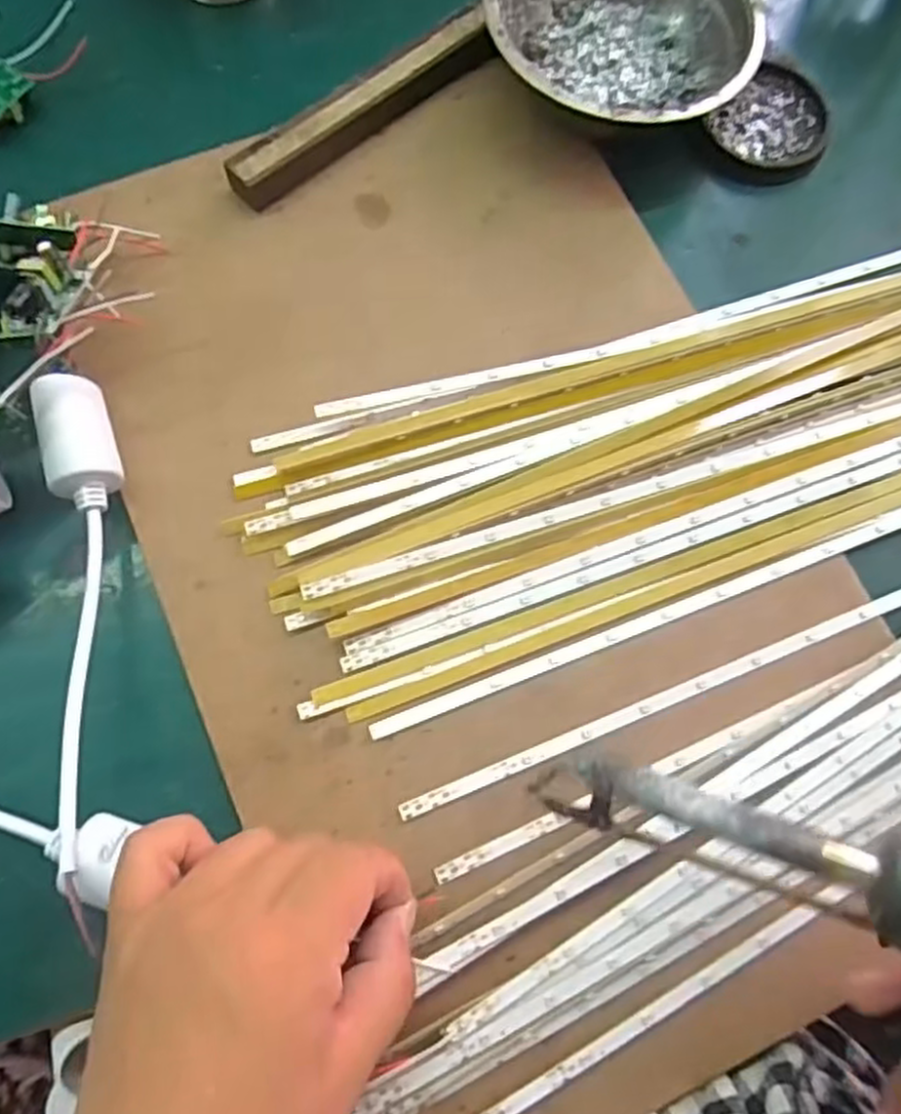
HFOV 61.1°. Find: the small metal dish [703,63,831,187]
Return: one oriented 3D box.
[{"bbox_3d":[0.160,-0.213,0.379,0.059,0.009,0.052,-43,80,-12],"label":"small metal dish"}]

